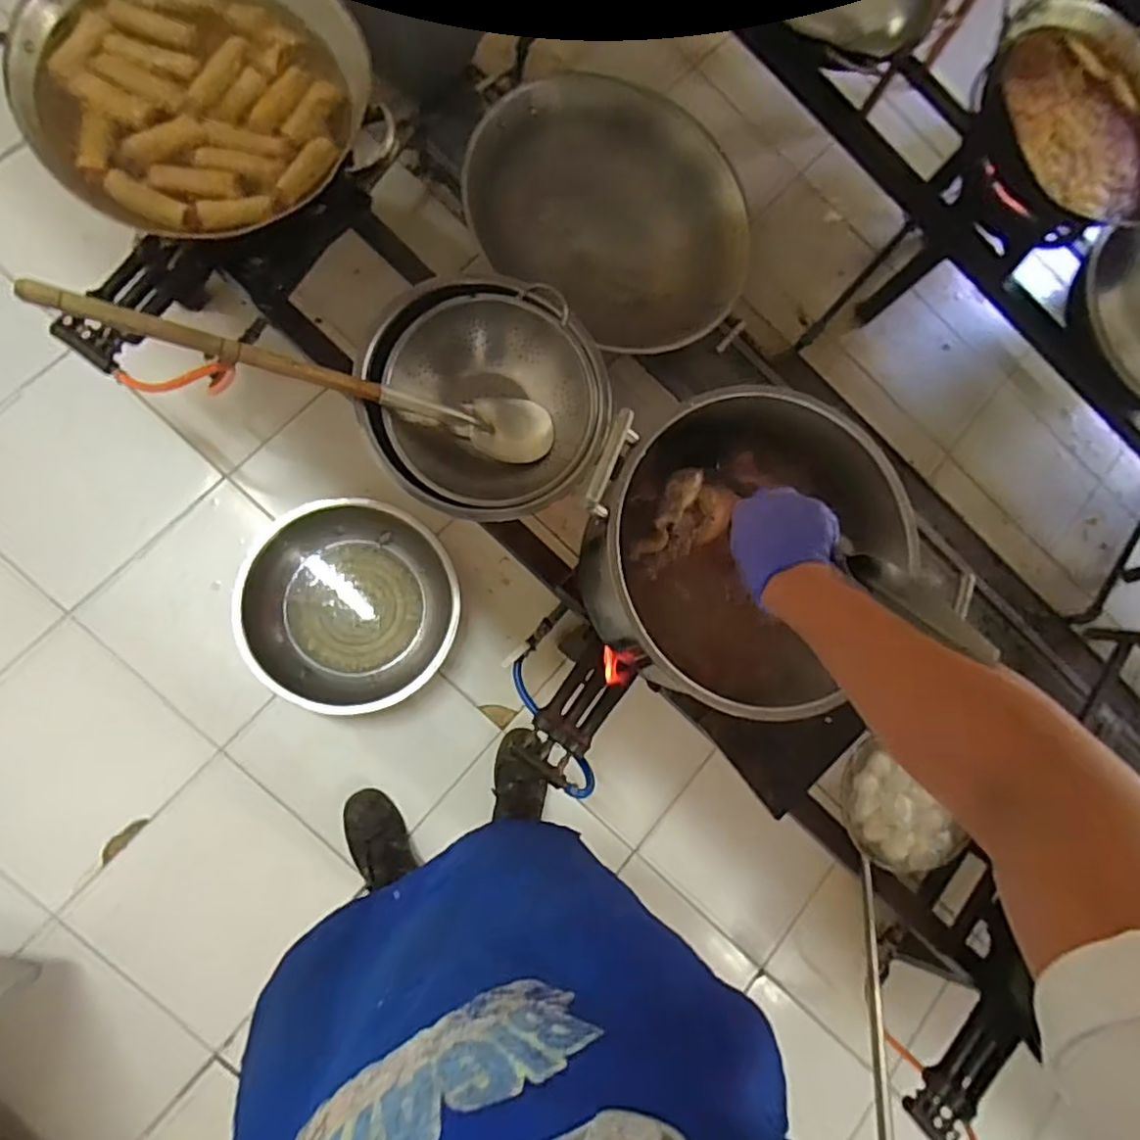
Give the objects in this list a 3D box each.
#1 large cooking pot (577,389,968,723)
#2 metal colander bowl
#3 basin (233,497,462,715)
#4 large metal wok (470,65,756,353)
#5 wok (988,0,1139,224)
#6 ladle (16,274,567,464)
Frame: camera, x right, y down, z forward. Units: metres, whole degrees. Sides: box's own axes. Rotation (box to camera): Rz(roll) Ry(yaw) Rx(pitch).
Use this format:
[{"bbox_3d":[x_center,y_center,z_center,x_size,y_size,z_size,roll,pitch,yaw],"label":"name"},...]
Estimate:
[{"bbox_3d":[0.233,-0.020,0.891,0.397,0.265,0.411,1,83,-12],"label":"large cooking pot"},{"bbox_3d":[-0.135,-0.289,1.087,0.395,0.108,0.389,1,83,-12],"label":"metal colander bowl"},{"bbox_3d":[-0.440,0.069,1.332,0.406,0.121,0.420,1,83,-12],"label":"basin"},{"bbox_3d":[0.071,-0.724,1.412,0.618,0.160,0.538,26,121,-10],"label":"large metal wok"},{"bbox_3d":[0.974,-0.857,1.218,0.362,0.095,0.398,1,83,-12],"label":"wok"},{"bbox_3d":[-0.357,-0.288,0.987,0.729,0.084,0.114,10,85,-31],"label":"ladle"}]

